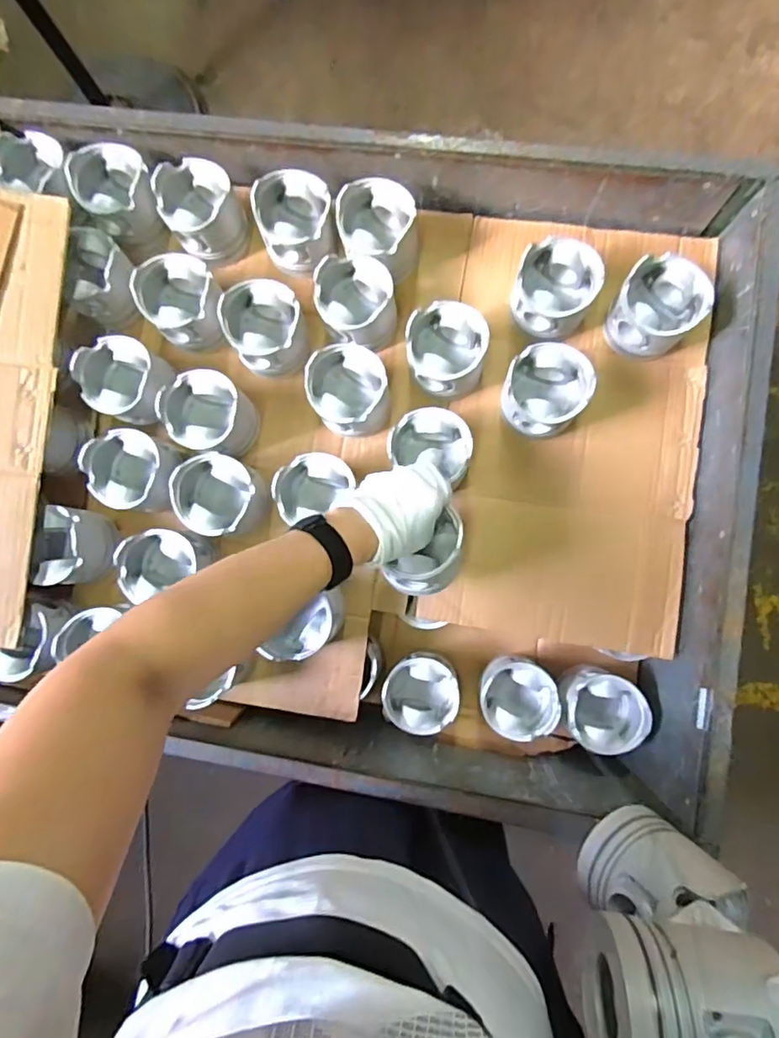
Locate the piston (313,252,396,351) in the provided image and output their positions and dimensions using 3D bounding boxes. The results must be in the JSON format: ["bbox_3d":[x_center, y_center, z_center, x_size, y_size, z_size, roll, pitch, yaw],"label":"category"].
[{"bbox_3d":[-0.038,-0.264,0.668,0.090,0.081,0.094,0,86,3],"label":"piston"}]

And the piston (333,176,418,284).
[{"bbox_3d":[-0.016,-0.352,0.678,0.097,0.087,0.106,0,86,3],"label":"piston"}]

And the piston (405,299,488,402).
[{"bbox_3d":[0.071,-0.201,0.659,0.090,0.085,0.098,0,86,3],"label":"piston"}]

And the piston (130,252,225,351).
[{"bbox_3d":[-0.252,-0.267,0.671,0.095,0.081,0.101,0,86,3],"label":"piston"}]

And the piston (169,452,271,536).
[{"bbox_3d":[-0.200,-0.026,0.659,0.092,0.089,0.096,0,86,3],"label":"piston"}]

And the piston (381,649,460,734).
[{"bbox_3d":[0.044,0.222,0.711,0.092,0.085,0.092,-2,87,9],"label":"piston"}]

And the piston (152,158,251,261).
[{"bbox_3d":[-0.233,-0.390,0.687,0.089,0.076,0.094,0,86,3],"label":"piston"}]

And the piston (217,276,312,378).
[{"bbox_3d":[-0.151,-0.236,0.667,0.092,0.087,0.094,0,86,3],"label":"piston"}]

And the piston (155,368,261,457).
[{"bbox_3d":[-0.219,-0.130,0.666,0.090,0.093,0.088,0,86,3],"label":"piston"}]

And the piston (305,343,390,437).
[{"bbox_3d":[-0.045,-0.157,0.666,0.090,0.088,0.096,0,86,3],"label":"piston"}]

